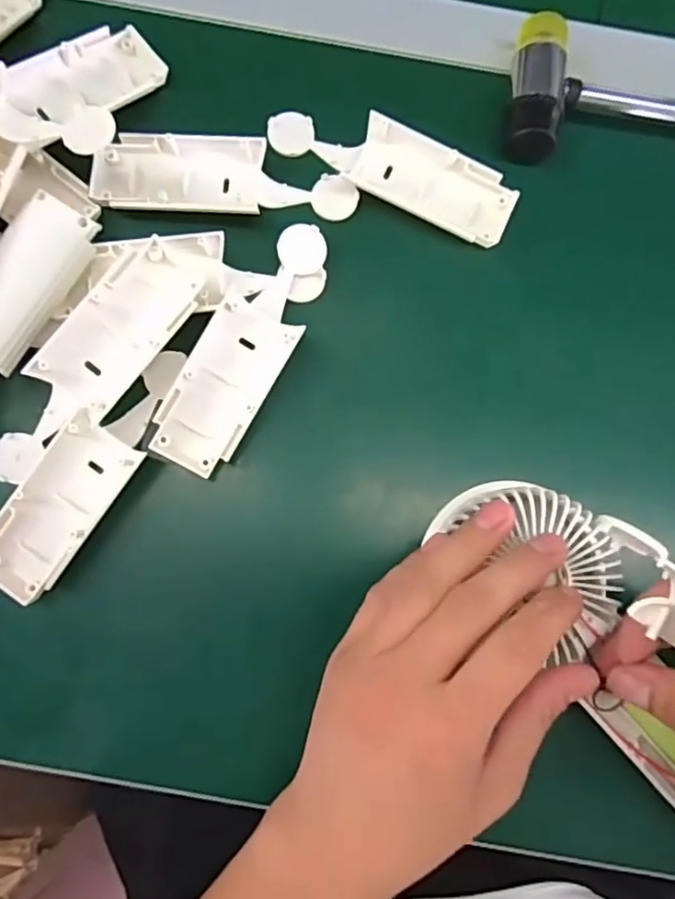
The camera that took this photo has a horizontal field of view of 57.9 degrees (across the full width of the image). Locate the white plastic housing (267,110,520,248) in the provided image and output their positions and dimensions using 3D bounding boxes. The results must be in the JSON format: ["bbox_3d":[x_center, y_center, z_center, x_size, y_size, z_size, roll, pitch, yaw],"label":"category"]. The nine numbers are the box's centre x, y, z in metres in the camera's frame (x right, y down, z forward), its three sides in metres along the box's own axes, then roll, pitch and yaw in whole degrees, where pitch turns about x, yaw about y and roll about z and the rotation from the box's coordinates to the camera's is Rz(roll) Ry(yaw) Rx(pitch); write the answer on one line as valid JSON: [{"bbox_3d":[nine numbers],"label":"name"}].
[{"bbox_3d":[0.028,-0.147,0.317,0.132,0.015,0.039,25,80,2],"label":"white plastic housing"}]

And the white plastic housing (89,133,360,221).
[{"bbox_3d":[-0.057,-0.141,0.314,0.132,0.015,0.042,1,80,-2],"label":"white plastic housing"}]

